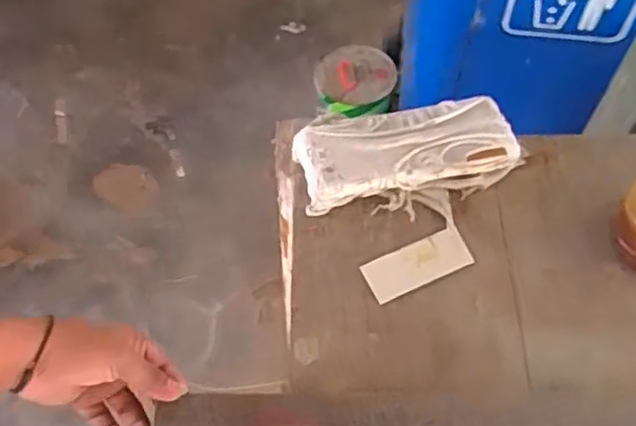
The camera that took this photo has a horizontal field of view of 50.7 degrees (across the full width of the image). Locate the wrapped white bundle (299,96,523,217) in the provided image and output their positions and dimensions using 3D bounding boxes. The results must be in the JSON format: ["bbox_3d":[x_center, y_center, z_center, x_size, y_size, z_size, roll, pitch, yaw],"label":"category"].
[{"bbox_3d":[0.086,-0.060,0.643,0.211,0.038,0.095,-10,59,-6],"label":"wrapped white bundle"}]

